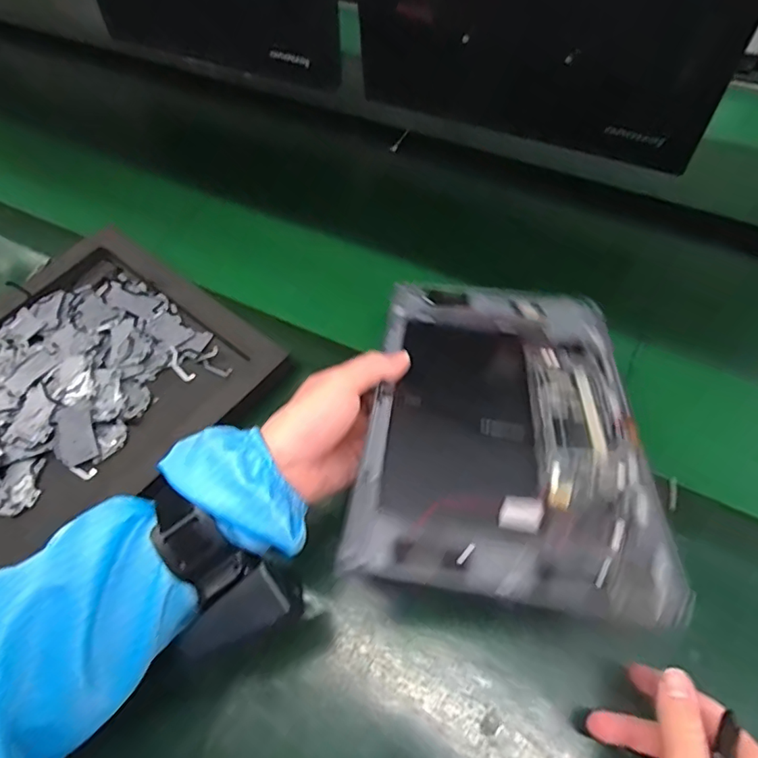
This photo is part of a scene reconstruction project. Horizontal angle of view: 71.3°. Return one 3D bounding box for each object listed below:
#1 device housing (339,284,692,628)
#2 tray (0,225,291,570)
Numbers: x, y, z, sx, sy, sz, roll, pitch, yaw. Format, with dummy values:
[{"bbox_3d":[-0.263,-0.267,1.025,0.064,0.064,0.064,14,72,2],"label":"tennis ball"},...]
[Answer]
[{"bbox_3d":[0.079,0.017,0.346,0.164,0.008,0.262,6,43,3],"label":"device housing"},{"bbox_3d":[-0.318,0.047,0.437,0.254,0.032,0.414,37,65,22],"label":"tray"}]

